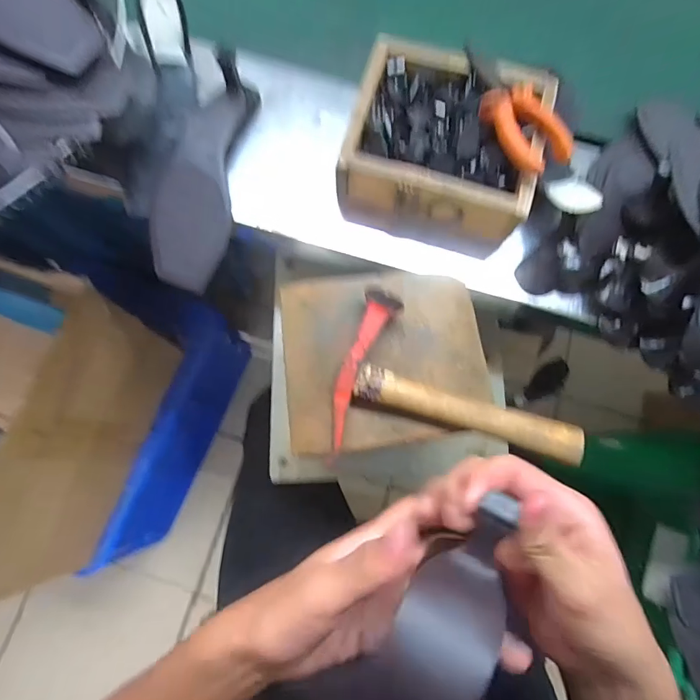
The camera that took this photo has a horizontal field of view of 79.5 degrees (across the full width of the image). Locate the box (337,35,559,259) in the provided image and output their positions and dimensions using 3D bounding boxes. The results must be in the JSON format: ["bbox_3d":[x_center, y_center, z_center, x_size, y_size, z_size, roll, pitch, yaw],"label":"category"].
[{"bbox_3d":[0.094,-0.201,0.425,0.182,0.095,0.168,15,76,3],"label":"box"}]

